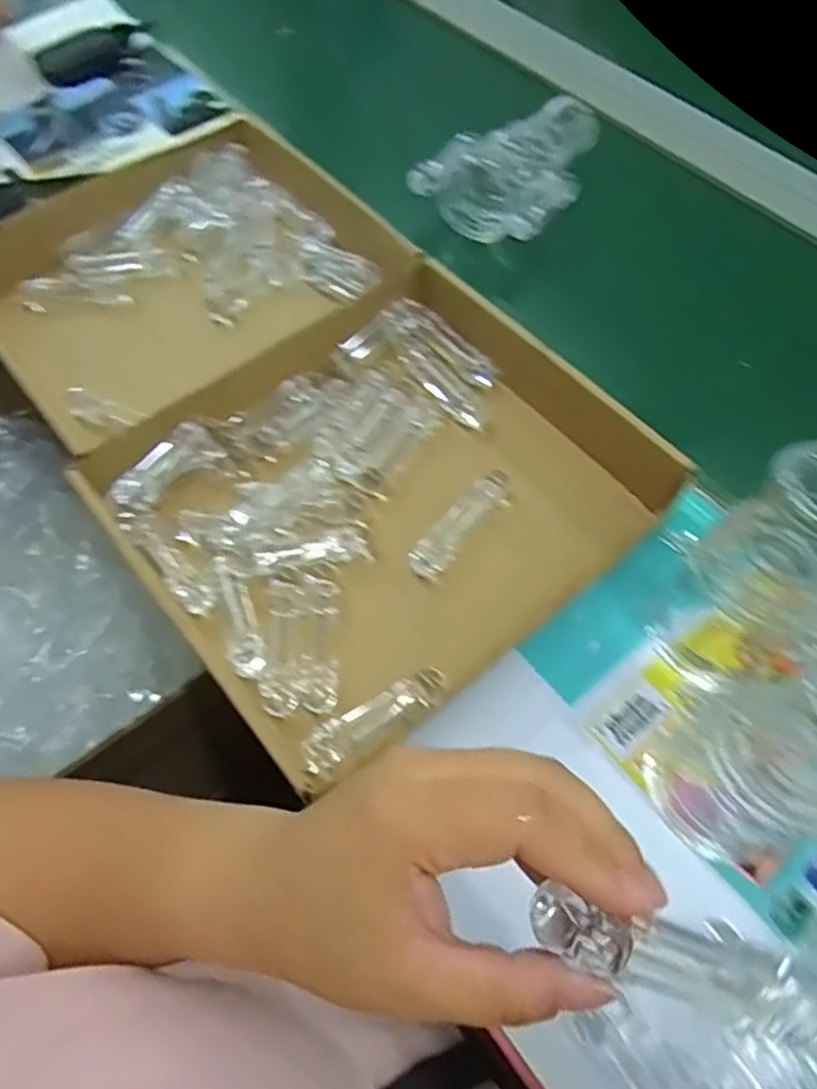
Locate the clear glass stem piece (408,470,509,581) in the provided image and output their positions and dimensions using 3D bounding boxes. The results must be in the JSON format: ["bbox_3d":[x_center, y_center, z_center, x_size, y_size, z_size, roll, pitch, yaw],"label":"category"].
[{"bbox_3d":[0.036,-0.017,0.477,0.024,0.018,0.091,34,67,17],"label":"clear glass stem piece"}]

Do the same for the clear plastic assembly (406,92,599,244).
[{"bbox_3d":[0.110,-0.364,0.652,0.132,0.051,0.196,35,68,18],"label":"clear plastic assembly"}]

